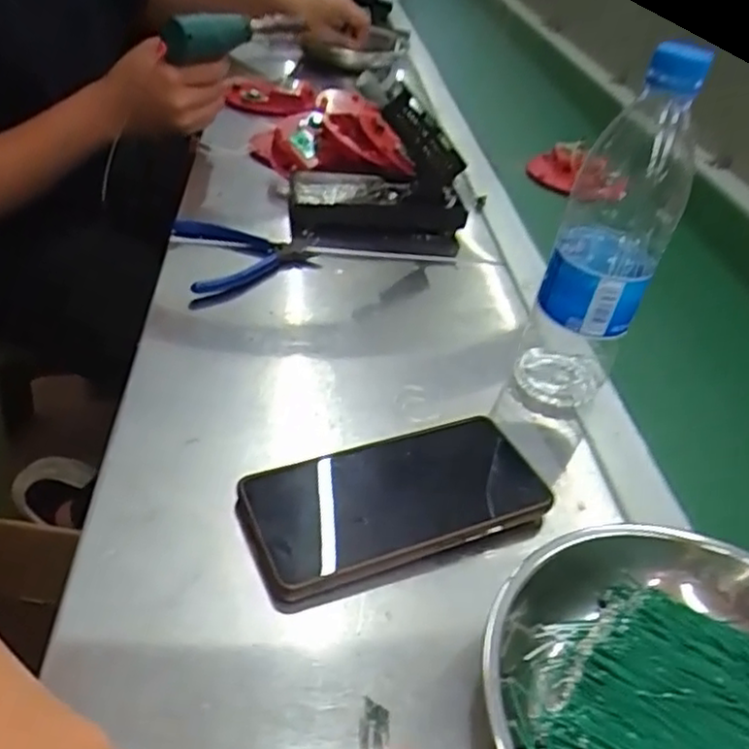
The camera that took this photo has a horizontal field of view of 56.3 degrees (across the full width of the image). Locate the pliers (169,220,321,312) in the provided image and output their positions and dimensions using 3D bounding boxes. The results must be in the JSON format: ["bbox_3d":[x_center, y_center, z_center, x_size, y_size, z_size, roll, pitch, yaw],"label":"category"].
[{"bbox_3d":[-0.103,-0.095,0.576,0.114,0.025,0.105,-3,40,-16],"label":"pliers"}]

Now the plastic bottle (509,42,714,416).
[{"bbox_3d":[0.140,-0.082,0.418,0.063,0.201,0.059,23,42,15],"label":"plastic bottle"}]

